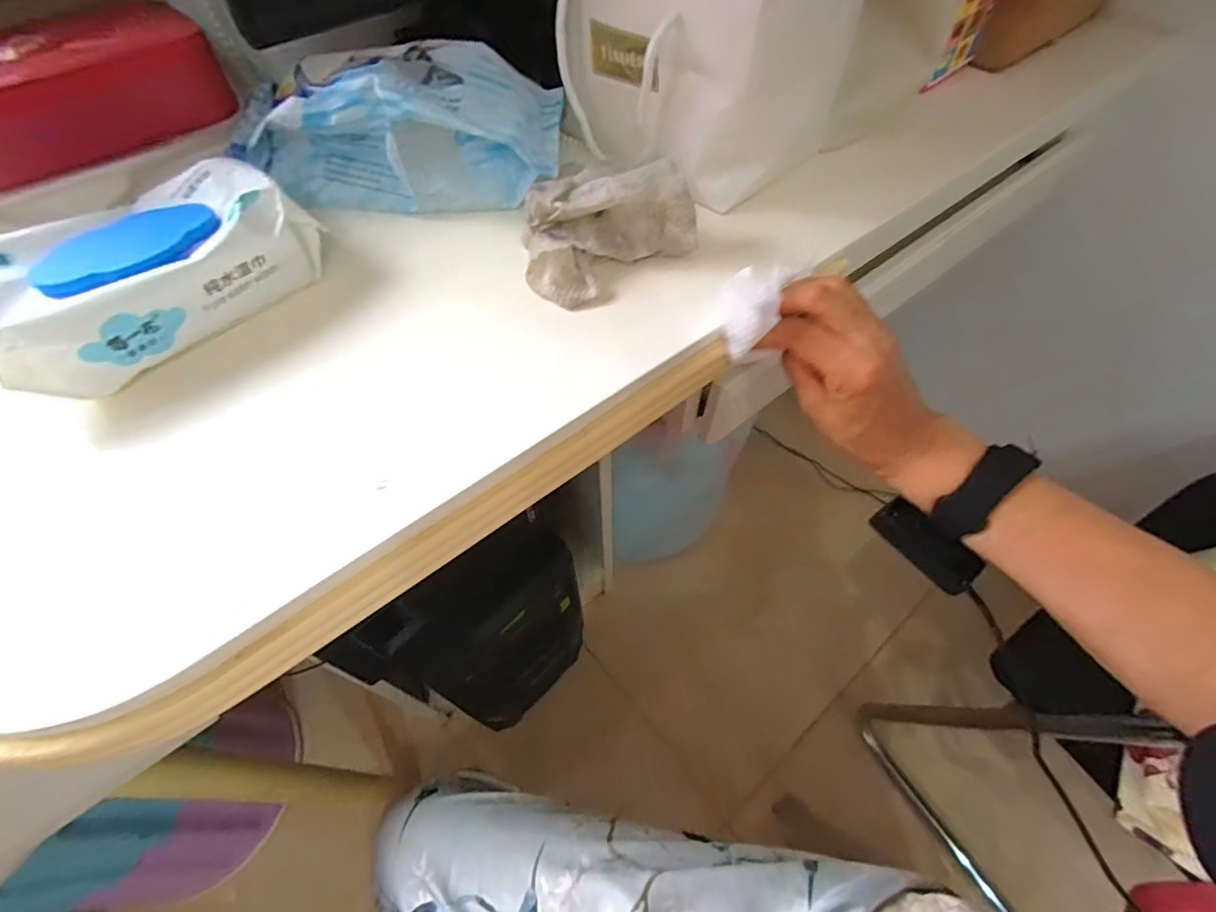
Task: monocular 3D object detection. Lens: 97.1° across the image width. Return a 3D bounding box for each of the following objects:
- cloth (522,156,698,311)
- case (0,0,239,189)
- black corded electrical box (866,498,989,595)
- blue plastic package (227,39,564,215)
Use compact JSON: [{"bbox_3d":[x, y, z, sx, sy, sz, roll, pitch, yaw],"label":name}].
[{"bbox_3d":[-0.009,-0.150,0.354,0.106,0.052,0.091,-38,64,-19],"label":"cloth"},{"bbox_3d":[-0.364,-0.236,0.359,0.065,0.070,0.203,34,65,20],"label":"case"},{"bbox_3d":[0.215,0.060,0.366,0.015,0.034,0.067,-35,63,-18],"label":"black corded electrical box"},{"bbox_3d":[-0.151,-0.244,0.393,0.225,0.078,0.097,-3,58,0],"label":"blue plastic package"}]

